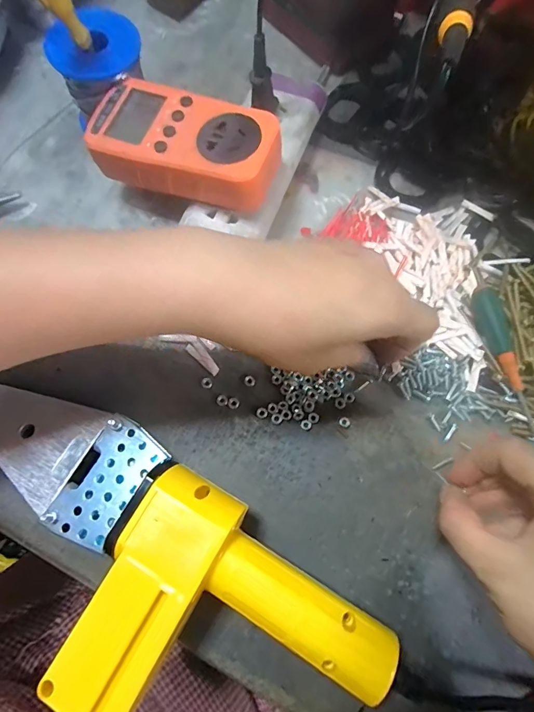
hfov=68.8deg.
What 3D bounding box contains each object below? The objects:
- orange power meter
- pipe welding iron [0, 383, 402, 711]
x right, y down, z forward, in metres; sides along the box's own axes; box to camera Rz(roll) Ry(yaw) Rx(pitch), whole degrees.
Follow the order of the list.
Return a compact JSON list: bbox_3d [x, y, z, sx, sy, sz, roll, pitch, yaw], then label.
[{"bbox_3d":[-0.056,-0.146,0.268,0.127,0.033,0.064,17,75,4],"label":"orange power meter"},{"bbox_3d":[-0.075,0.110,0.214,0.266,0.057,0.109,32,76,7],"label":"pipe welding iron"}]

